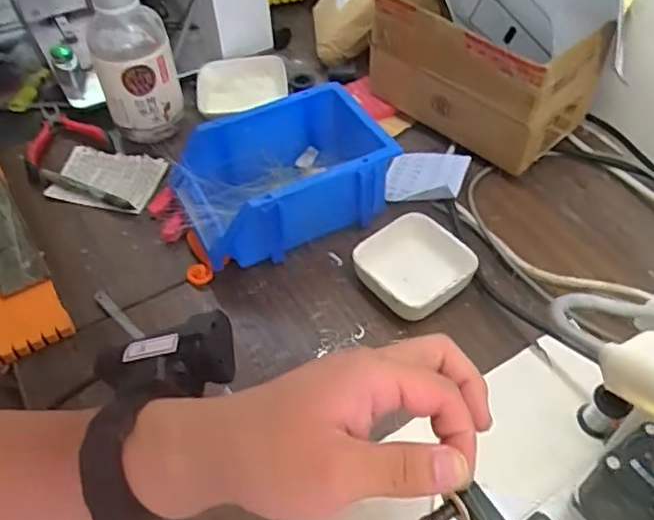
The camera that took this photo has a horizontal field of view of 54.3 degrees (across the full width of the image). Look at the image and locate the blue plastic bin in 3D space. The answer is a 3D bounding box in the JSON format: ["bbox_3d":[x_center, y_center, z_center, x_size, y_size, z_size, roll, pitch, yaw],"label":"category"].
[{"bbox_3d":[-0.038,-0.074,0.578,0.189,0.077,0.128,-19,52,-14],"label":"blue plastic bin"}]

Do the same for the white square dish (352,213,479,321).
[{"bbox_3d":[0.071,0.008,0.535,0.081,0.035,0.086,-31,56,-22],"label":"white square dish"}]

